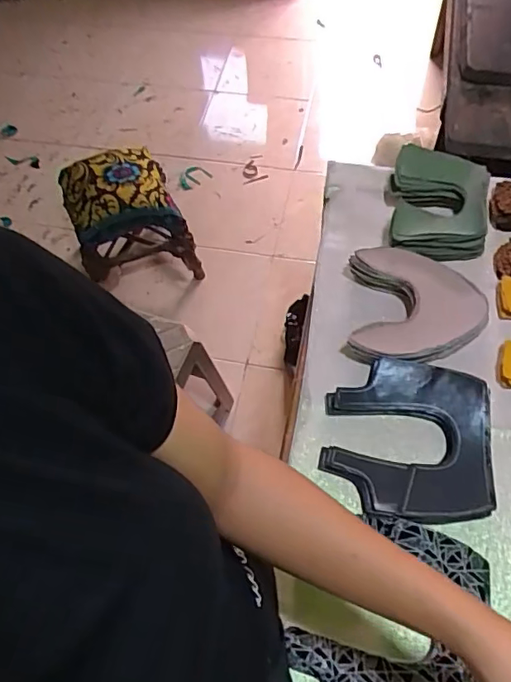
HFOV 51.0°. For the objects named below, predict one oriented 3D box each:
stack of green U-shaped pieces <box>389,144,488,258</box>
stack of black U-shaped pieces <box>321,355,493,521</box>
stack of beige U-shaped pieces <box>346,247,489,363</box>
[{"bbox_3d":[0.266,-0.202,0.774,0.138,0.044,0.172,5,60,6],"label":"stack of green U-shaped pieces"},{"bbox_3d":[0.174,0.112,0.620,0.180,0.034,0.181,5,60,6],"label":"stack of black U-shaped pieces"},{"bbox_3d":[0.211,-0.041,0.701,0.176,0.053,0.168,6,61,7],"label":"stack of beige U-shaped pieces"}]

